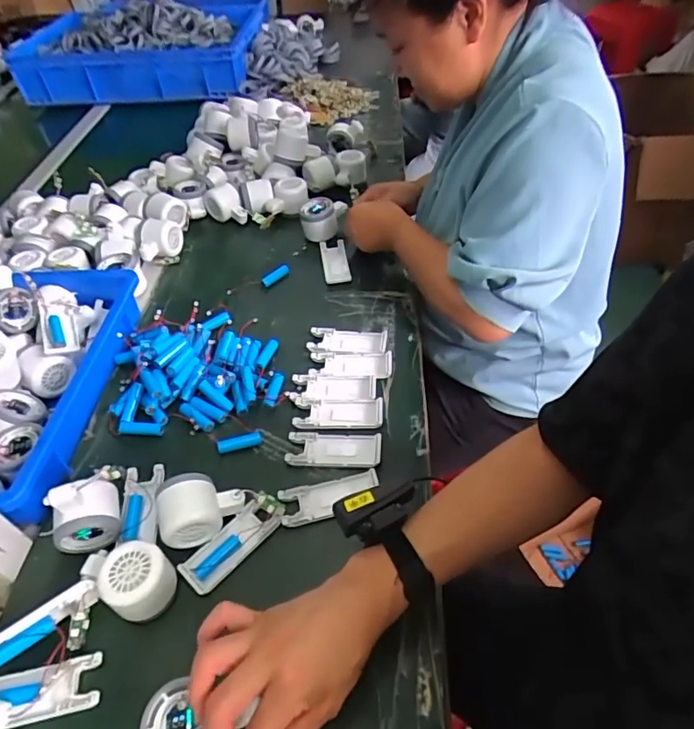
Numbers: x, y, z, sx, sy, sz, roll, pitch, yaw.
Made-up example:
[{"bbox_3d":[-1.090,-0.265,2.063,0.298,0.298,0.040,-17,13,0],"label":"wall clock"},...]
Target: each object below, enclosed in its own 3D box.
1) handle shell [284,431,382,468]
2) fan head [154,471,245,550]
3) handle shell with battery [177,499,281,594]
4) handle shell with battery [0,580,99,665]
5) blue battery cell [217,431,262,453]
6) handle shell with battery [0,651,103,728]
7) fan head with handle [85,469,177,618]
[{"bbox_3d":[-0.014,0.092,0.571,0.102,0.008,0.044,2,48,6],"label":"handle shell"},{"bbox_3d":[-0.143,0.140,0.509,0.081,0.058,0.054,-14,48,-8],"label":"fan head"},{"bbox_3d":[-0.113,0.174,0.502,0.097,0.014,0.038,-38,55,-26],"label":"handle shell with battery"},{"bbox_3d":[-0.266,0.225,0.449,0.102,0.027,0.022,-31,52,-21],"label":"handle shell with battery"},{"bbox_3d":[-0.122,0.090,0.590,0.050,0.016,0.014,-15,48,-9],"label":"blue battery cell"},{"bbox_3d":[-0.258,0.268,0.422,0.101,0.026,0.040,-12,48,-6],"label":"handle shell with battery"},{"bbox_3d":[-0.209,0.168,0.506,0.072,0.050,0.164,-15,36,-9],"label":"fan head with handle"}]

